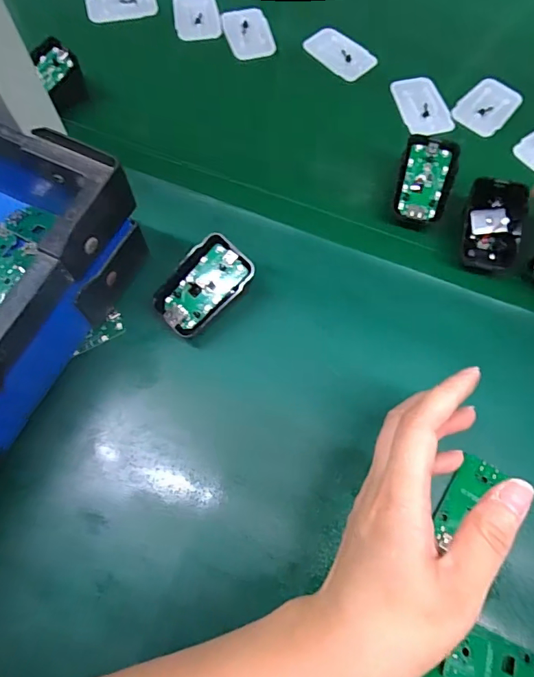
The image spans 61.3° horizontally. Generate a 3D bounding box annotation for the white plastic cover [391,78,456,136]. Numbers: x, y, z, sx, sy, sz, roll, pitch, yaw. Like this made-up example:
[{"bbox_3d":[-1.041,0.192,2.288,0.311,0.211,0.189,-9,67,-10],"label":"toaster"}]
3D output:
[{"bbox_3d":[0.146,-0.218,0.422,0.042,0.007,0.065,-14,70,-8],"label":"white plastic cover"}]

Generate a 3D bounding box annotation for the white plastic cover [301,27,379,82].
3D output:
[{"bbox_3d":[0.072,-0.282,0.448,0.067,0.006,0.042,39,72,12],"label":"white plastic cover"}]

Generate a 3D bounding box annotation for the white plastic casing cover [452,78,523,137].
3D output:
[{"bbox_3d":[0.208,-0.220,0.428,0.046,0.007,0.067,40,72,12],"label":"white plastic casing cover"}]

